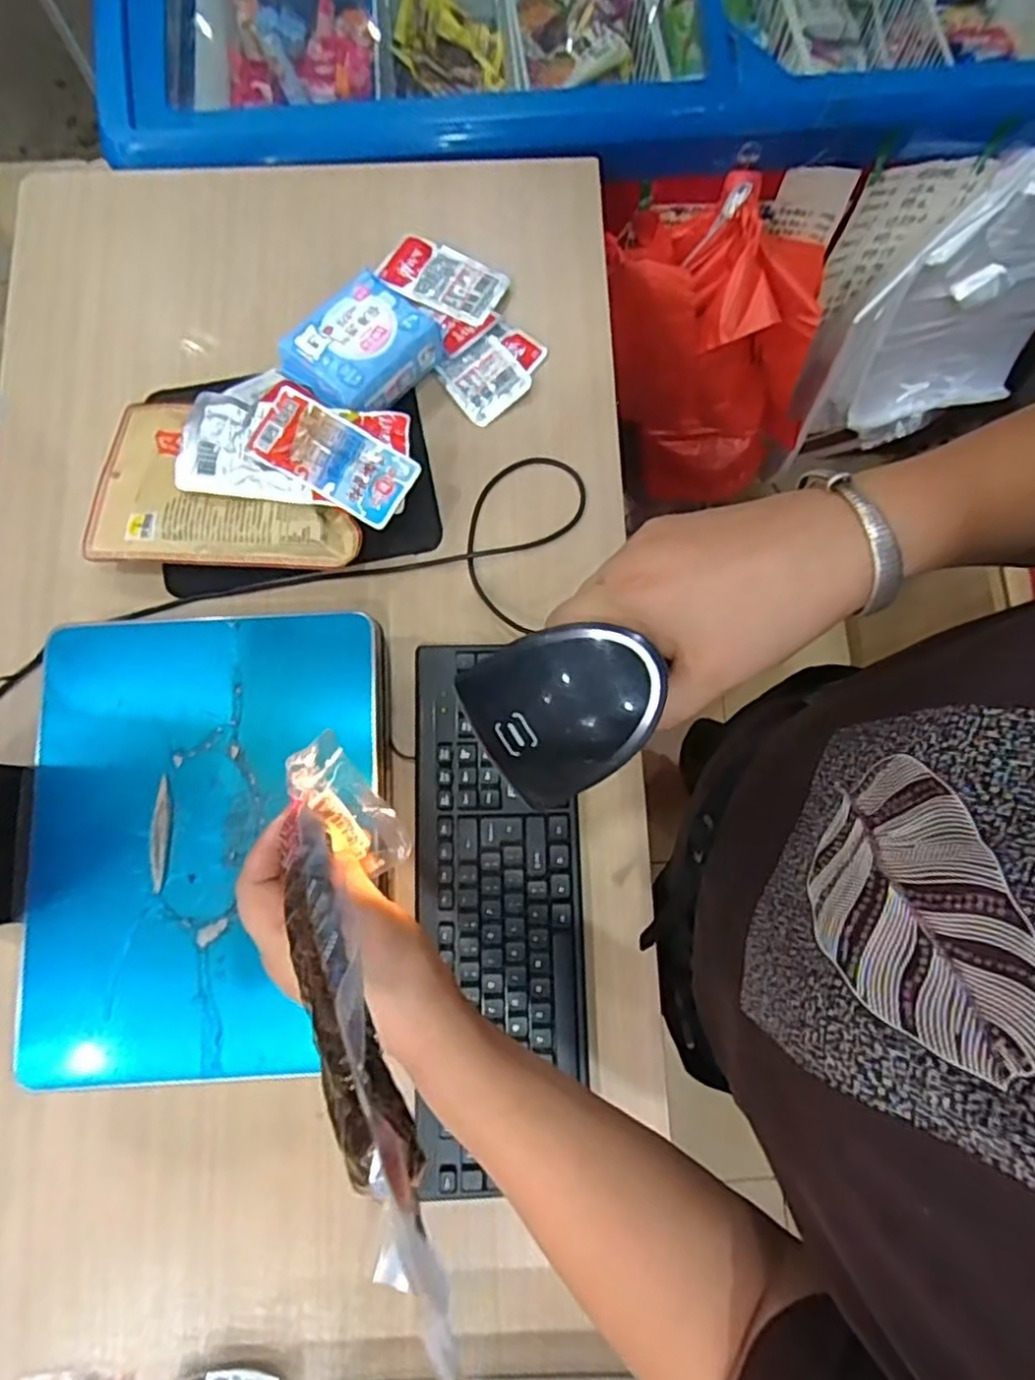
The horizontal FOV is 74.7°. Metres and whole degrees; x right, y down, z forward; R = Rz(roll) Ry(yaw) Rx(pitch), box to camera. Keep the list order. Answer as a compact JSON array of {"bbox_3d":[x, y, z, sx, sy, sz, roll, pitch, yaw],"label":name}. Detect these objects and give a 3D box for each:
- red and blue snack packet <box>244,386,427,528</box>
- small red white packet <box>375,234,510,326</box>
[{"bbox_3d":[-0.159,-0.201,0.587,0.137,0.007,0.066,31,89,-1],"label":"red and blue snack packet"},{"bbox_3d":[-0.077,-0.411,0.674,0.127,0.010,0.068,26,80,4],"label":"small red white packet"}]

